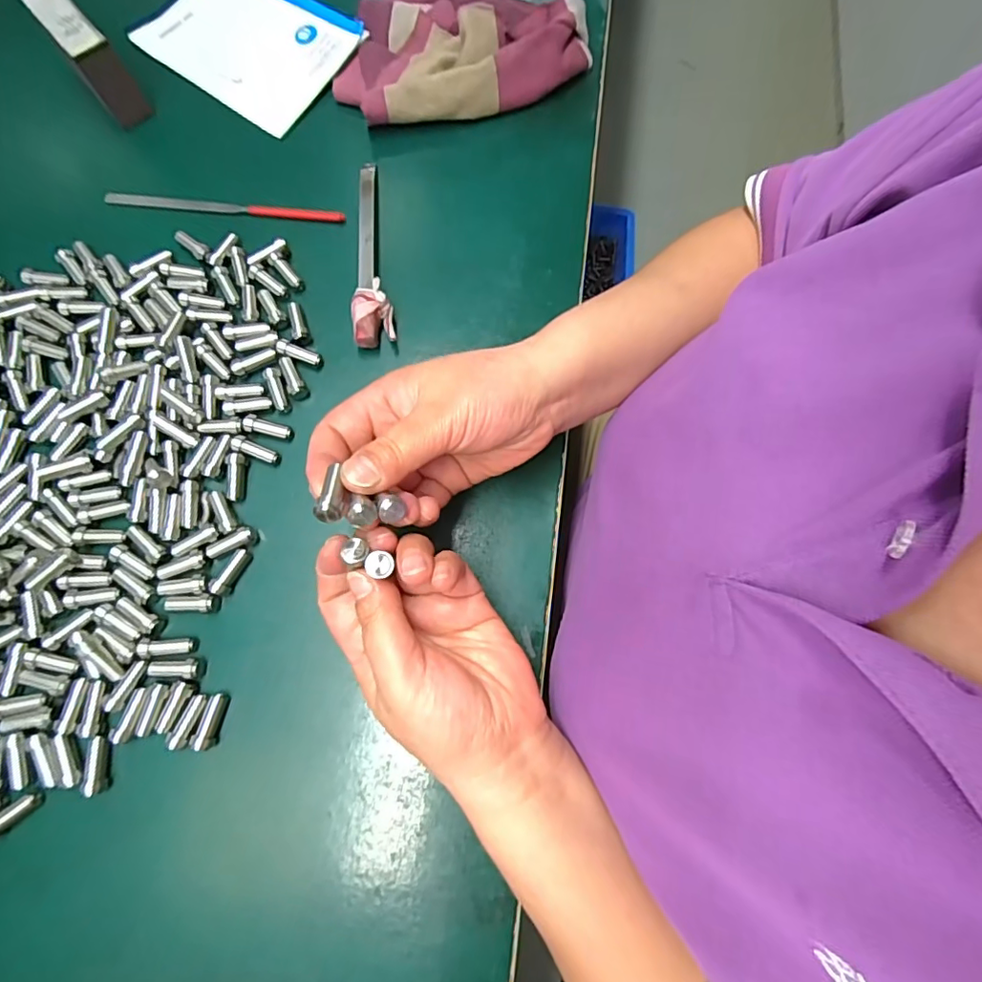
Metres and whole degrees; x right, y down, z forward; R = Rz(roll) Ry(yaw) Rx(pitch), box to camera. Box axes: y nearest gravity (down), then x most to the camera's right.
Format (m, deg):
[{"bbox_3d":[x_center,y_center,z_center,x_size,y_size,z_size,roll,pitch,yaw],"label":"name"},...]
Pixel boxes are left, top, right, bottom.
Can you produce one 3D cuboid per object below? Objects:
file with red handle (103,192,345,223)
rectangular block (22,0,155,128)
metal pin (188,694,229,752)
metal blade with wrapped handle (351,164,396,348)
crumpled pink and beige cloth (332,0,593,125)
[{"bbox_3d":[-0.176,-0.189,0.359,0.156,0.005,0.007,5,76,0],"label":"file with red handle"},{"bbox_3d":[-0.267,-0.289,0.359,0.025,0.050,0.070,-41,80,-10],"label":"rectangular block"},{"bbox_3d":[-0.144,0.119,0.280,0.010,0.009,0.027,12,62,2],"label":"metal pin"},{"bbox_3d":[-0.078,-0.152,0.347,0.024,0.016,0.131,-6,76,-3],"label":"metal blade with wrapped handle"},{"bbox_3d":[-0.024,-0.320,0.378,0.173,0.036,0.122,-16,77,-5],"label":"crumpled pink and beige cloth"}]

